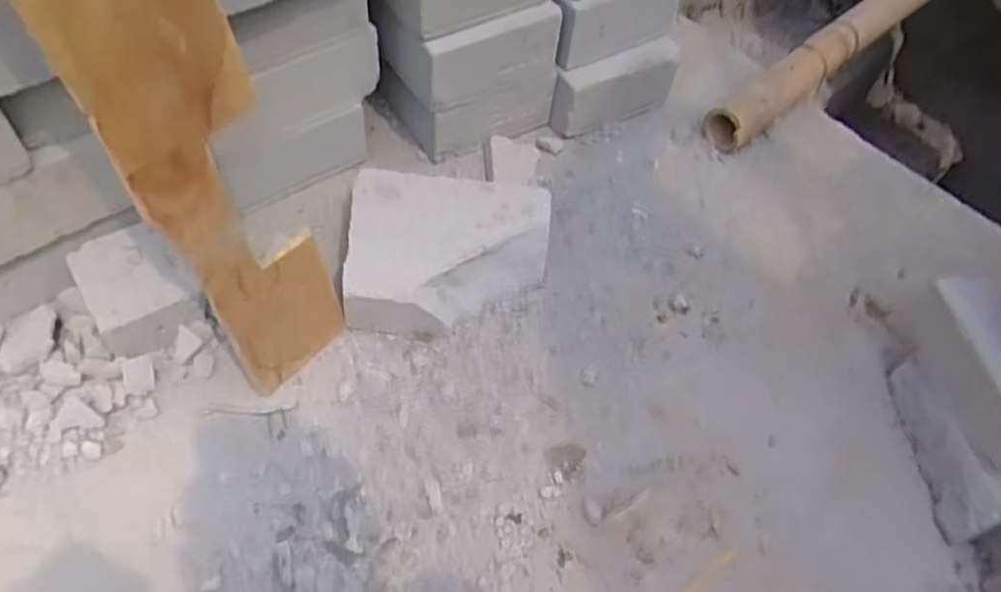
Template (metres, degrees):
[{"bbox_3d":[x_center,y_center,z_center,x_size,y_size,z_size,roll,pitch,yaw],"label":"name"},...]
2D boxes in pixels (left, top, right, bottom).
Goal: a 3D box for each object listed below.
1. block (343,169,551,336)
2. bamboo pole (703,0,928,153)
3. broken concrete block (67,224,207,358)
[{"bbox_3d":[-0.067,-0.045,0.906,0.242,0.074,0.210,6,54,-1],"label":"block"},{"bbox_3d":[0.567,-0.430,1.246,0.648,0.075,0.080,-37,66,-27],"label":"bamboo pole"},{"bbox_3d":[-0.419,-0.004,0.839,0.113,0.061,0.136,-32,64,-25],"label":"broken concrete block"}]

